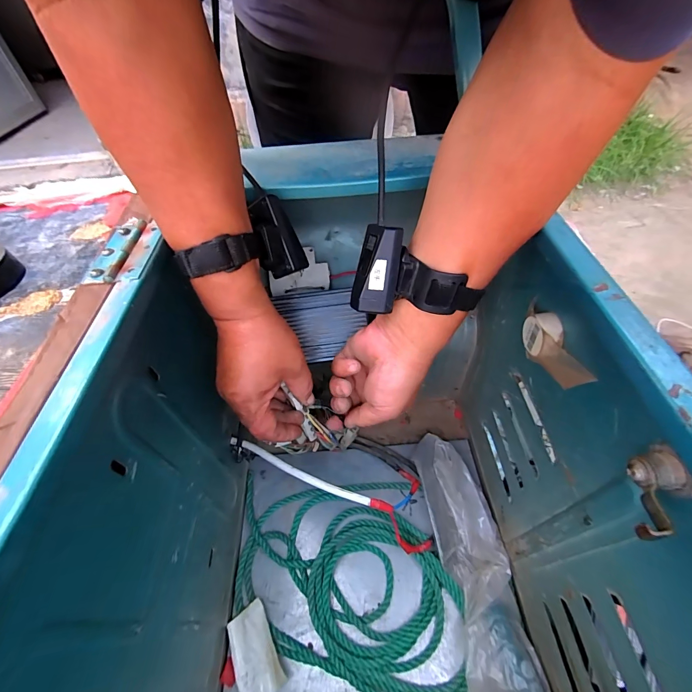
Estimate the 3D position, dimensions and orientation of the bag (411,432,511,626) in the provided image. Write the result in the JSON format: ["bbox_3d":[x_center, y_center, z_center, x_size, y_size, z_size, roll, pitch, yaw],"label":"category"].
[{"bbox_3d":[0.141,0.206,0.422,0.080,0.041,0.196,-11,51,-6],"label":"bag"}]

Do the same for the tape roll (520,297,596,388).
[{"bbox_3d":[0.165,0.003,0.277,0.015,0.035,0.078,-5,51,-2],"label":"tape roll"}]

